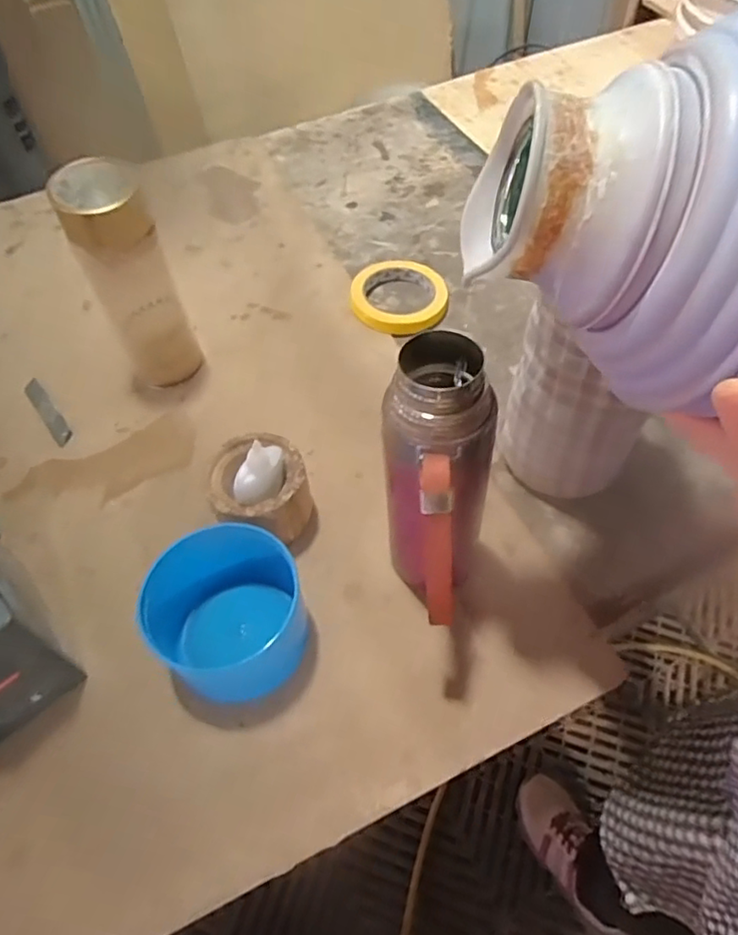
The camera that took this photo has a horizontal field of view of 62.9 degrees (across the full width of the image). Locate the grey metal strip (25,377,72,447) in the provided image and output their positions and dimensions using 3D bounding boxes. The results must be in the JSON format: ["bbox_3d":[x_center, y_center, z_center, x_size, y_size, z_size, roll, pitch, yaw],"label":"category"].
[{"bbox_3d":[-0.318,-0.056,0.597,0.017,0.006,0.098,-38,64,-15],"label":"grey metal strip"}]

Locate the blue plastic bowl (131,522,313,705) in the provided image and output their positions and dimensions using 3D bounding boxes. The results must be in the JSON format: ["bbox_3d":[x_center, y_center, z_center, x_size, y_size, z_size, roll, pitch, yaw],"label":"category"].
[{"bbox_3d":[-0.100,0.105,0.436,0.100,0.076,0.105,-1,57,2],"label":"blue plastic bowl"}]

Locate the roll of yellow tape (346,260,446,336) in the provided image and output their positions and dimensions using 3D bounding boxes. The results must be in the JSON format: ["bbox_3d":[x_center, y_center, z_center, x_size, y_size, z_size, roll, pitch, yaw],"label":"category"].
[{"bbox_3d":[0.034,-0.188,0.656,0.102,0.025,0.105,-1,57,2],"label":"roll of yellow tape"}]

